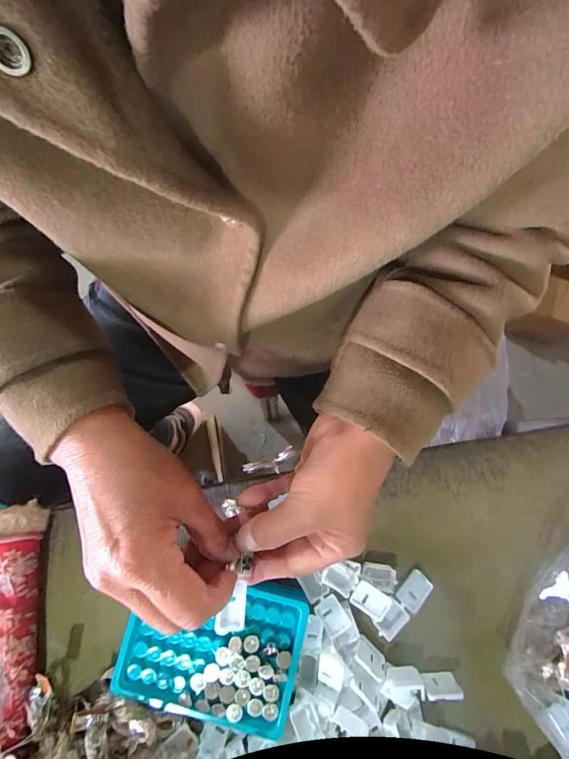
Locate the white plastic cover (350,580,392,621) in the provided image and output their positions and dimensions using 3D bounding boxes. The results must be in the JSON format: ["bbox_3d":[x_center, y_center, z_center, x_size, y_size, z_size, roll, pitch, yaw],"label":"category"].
[{"bbox_3d":[0.066,0.172,0.275,0.028,0.006,0.020,30,82,6],"label":"white plastic cover"}]

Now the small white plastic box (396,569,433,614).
[{"bbox_3d":[0.105,0.169,0.282,0.021,0.004,0.028,42,84,7],"label":"small white plastic box"}]

